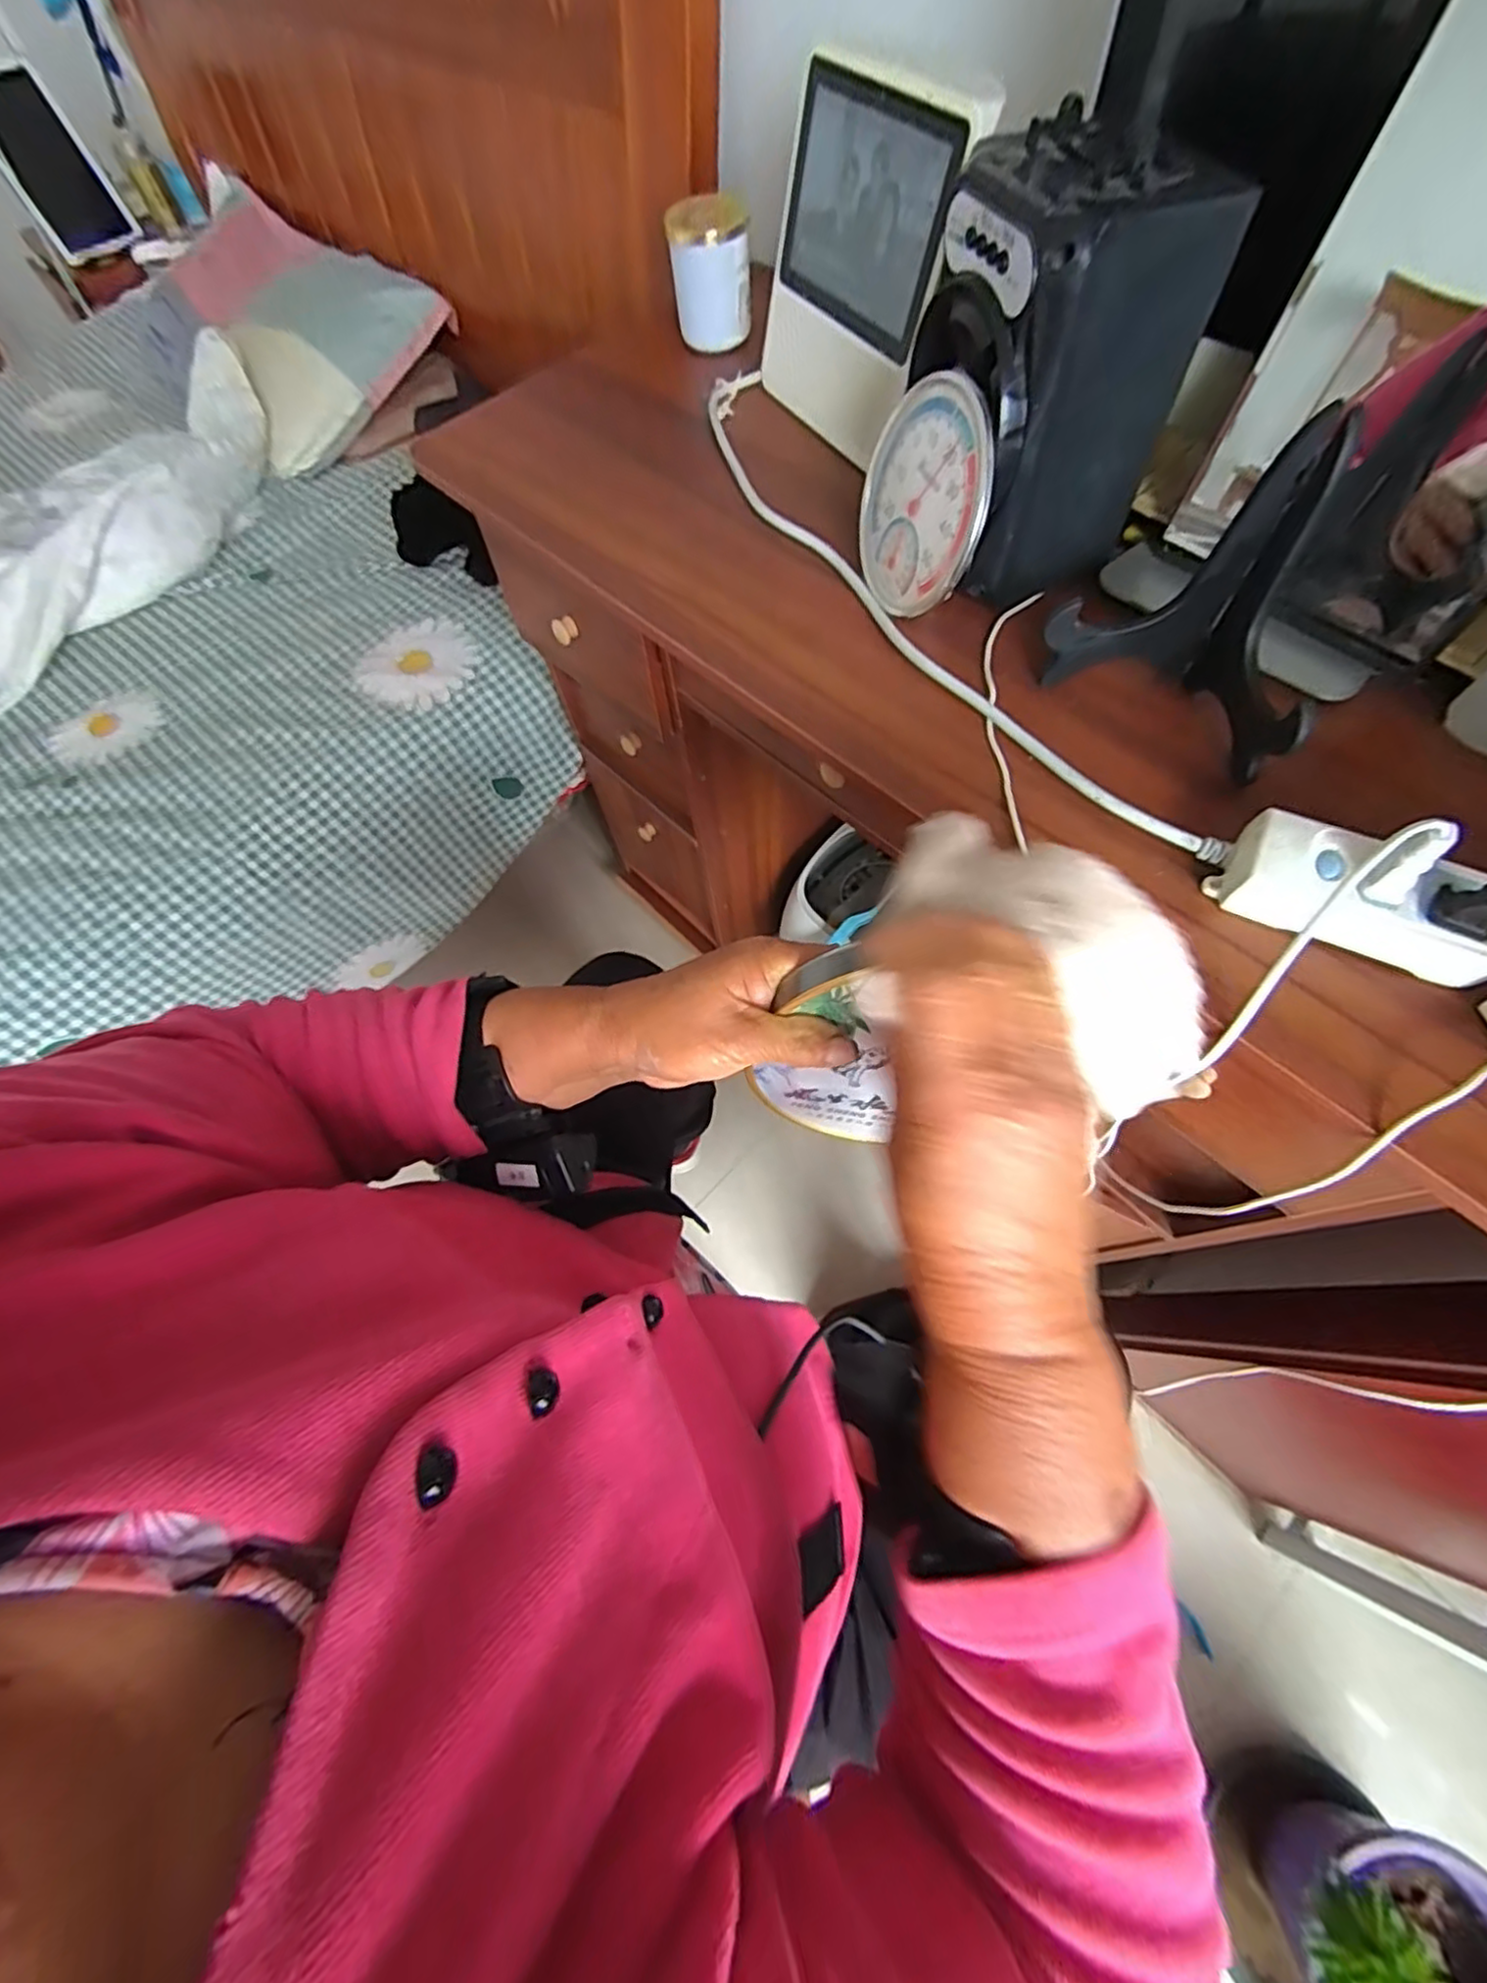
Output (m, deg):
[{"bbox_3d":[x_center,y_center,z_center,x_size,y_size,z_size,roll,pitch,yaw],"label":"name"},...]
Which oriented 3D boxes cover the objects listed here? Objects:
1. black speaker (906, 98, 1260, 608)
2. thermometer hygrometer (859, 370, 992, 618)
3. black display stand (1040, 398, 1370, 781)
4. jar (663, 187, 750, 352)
[{"bbox_3d":[0.175,-0.358,0.417,0.106,0.193,0.124,-23,66,-7],"label":"black speaker"},{"bbox_3d":[0.112,-0.308,0.432,0.011,0.116,0.118,-14,81,-23],"label":"thermometer hygrometer"},{"bbox_3d":[0.256,-0.205,0.370,0.144,0.140,0.067,37,72,18],"label":"black display stand"},{"bbox_3d":[-0.030,-0.648,0.620,0.071,0.085,0.056,-1,65,3],"label":"jar"}]

